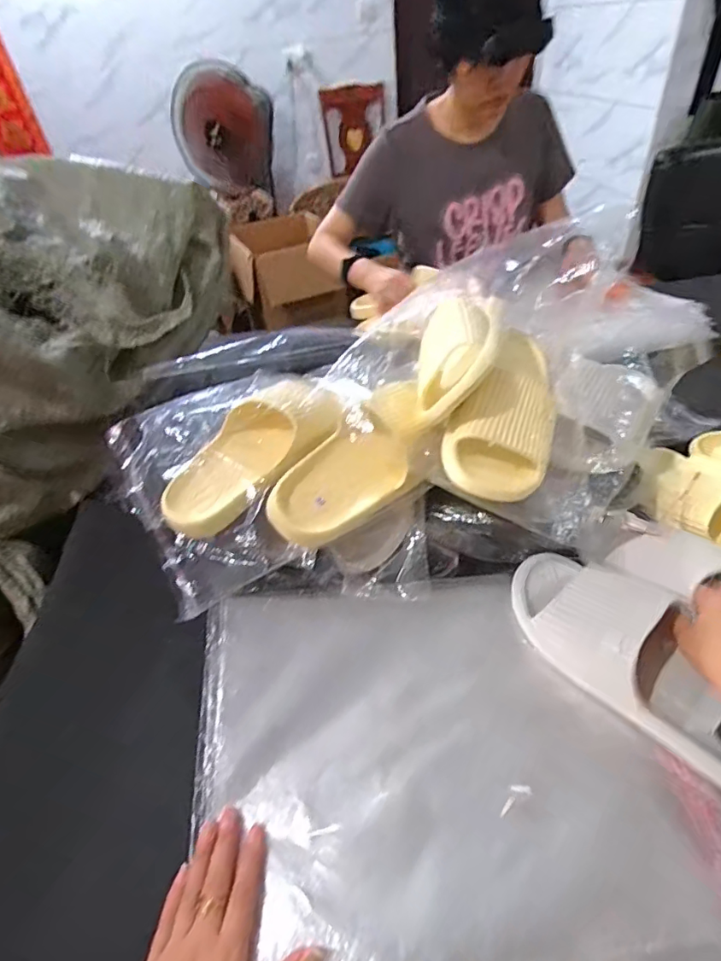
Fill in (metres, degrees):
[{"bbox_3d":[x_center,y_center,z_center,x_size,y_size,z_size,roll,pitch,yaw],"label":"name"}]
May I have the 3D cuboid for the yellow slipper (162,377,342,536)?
[{"bbox_3d":[-0.118,-0.033,0.519,0.206,0.068,0.085,-40,52,-1],"label":"yellow slipper"}]

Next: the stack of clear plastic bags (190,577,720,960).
[{"bbox_3d":[0.070,0.223,0.404,0.400,0.036,0.303,-7,46,0],"label":"stack of clear plastic bags"}]

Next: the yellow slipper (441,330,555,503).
[{"bbox_3d":[0.154,-0.074,0.521,0.098,0.092,0.219,12,47,21],"label":"yellow slipper"}]

